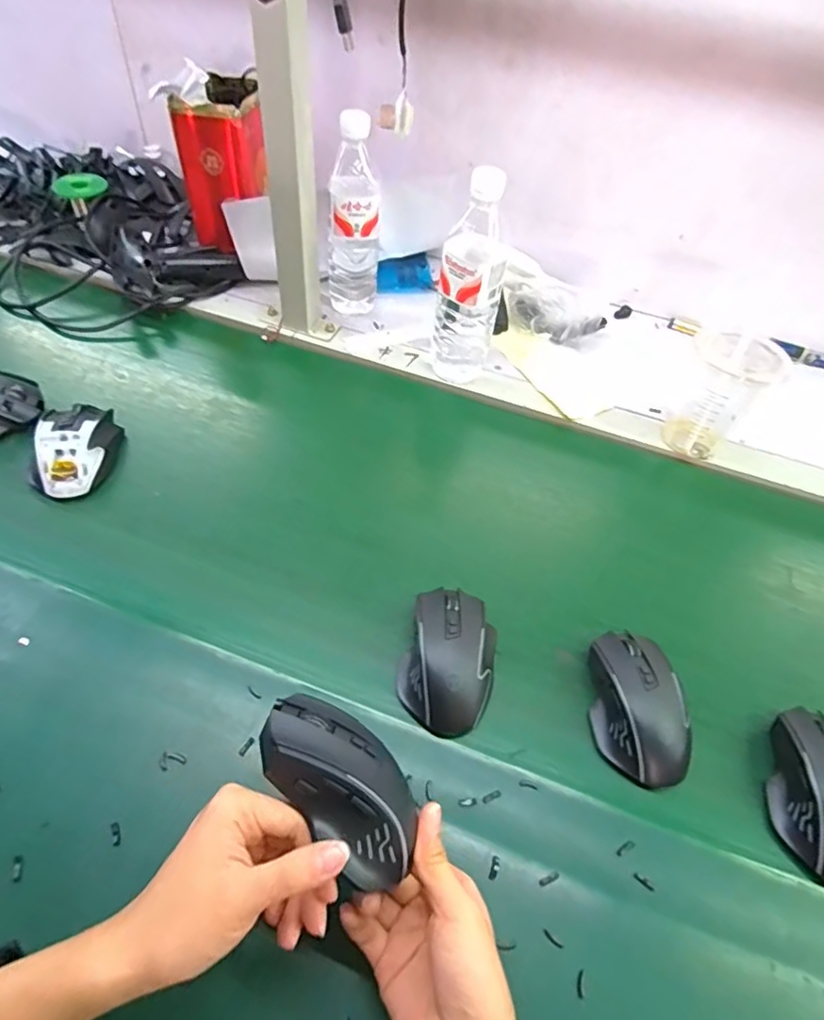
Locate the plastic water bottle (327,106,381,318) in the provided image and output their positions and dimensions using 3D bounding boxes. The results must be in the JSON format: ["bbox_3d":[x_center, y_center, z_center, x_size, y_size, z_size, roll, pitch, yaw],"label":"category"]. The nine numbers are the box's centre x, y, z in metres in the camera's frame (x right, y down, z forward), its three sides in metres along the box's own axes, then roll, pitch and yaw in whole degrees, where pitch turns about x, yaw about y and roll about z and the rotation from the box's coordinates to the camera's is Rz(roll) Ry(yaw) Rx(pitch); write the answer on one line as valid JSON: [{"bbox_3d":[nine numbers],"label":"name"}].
[{"bbox_3d":[-0.071,-0.344,0.702,0.061,0.221,0.053,1,51,-6],"label":"plastic water bottle"}]

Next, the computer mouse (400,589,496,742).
[{"bbox_3d":[0.031,0.115,0.462,0.070,0.035,0.113,13,51,4],"label":"computer mouse"}]

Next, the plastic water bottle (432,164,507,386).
[{"bbox_3d":[0.065,-0.245,0.635,0.067,0.223,0.060,15,51,6],"label":"plastic water bottle"}]

